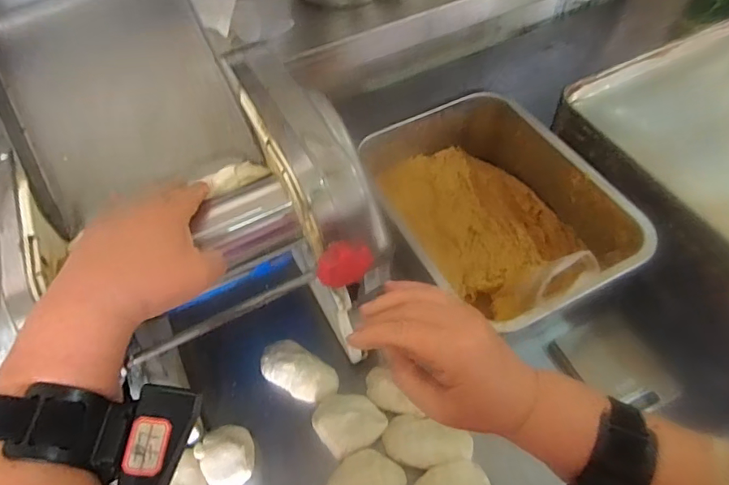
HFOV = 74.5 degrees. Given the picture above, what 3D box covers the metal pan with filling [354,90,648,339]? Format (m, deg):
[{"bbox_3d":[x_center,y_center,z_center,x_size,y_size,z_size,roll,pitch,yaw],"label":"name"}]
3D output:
[{"bbox_3d":[0.162,-0.036,0.660,0.251,0.137,0.340,-25,56,-13],"label":"metal pan with filling"}]

